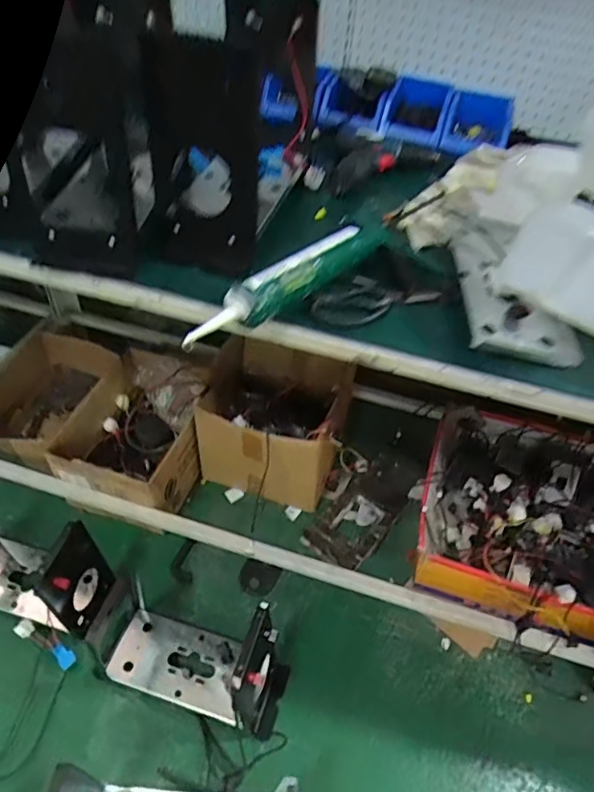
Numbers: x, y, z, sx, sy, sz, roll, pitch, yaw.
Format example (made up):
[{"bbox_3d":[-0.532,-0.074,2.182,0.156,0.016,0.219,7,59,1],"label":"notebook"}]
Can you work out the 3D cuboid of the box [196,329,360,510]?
[{"bbox_3d":[-0.045,0.060,1.324,0.336,0.266,0.300,15,48,9],"label":"box"}]

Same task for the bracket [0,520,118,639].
[{"bbox_3d":[-0.538,0.330,1.065,0.346,0.226,0.162,19,49,13],"label":"bracket"}]

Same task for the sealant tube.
[{"bbox_3d":[-0.004,-0.140,0.652,0.057,0.048,0.321,38,55,26],"label":"sealant tube"}]

